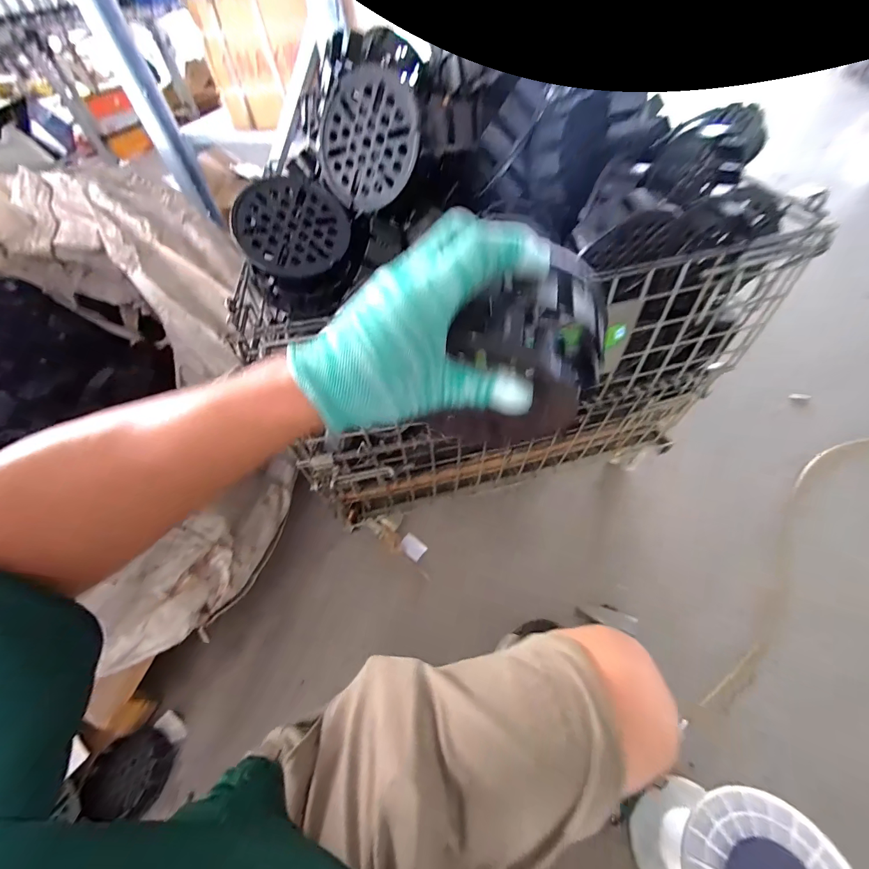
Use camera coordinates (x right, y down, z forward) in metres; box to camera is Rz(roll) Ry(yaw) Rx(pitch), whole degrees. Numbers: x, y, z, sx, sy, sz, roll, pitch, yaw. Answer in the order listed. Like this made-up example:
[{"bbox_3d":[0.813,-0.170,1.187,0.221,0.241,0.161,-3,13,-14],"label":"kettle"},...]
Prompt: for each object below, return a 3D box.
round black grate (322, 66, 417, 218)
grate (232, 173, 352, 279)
[{"bbox_3d":[-0.079,-0.344,0.435,0.130,0.133,0.011,13,27,24],"label":"round black grate"},{"bbox_3d":[-0.177,-0.259,0.460,0.127,0.014,0.129,2,81,-15],"label":"grate"}]

